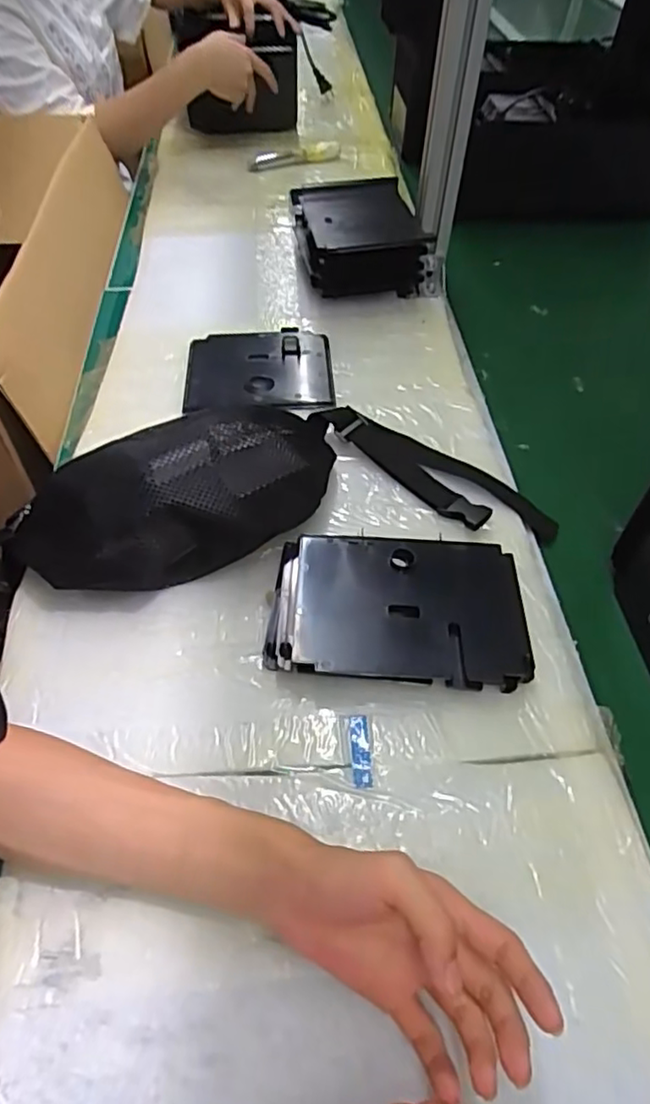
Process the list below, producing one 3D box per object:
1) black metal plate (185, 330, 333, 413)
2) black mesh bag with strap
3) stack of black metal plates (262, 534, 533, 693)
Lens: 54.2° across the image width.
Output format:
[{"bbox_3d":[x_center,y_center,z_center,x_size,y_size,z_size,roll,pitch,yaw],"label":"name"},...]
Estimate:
[{"bbox_3d":[-0.070,-0.200,0.691,0.155,0.013,0.137,-2,52,-4],"label":"black metal plate"},{"bbox_3d":[-0.035,-0.072,0.542,0.445,0.088,0.172,-9,53,-10],"label":"black mesh bag with strap"},{"bbox_3d":[0.055,0.044,0.485,0.190,0.026,0.125,5,52,2],"label":"stack of black metal plates"}]

